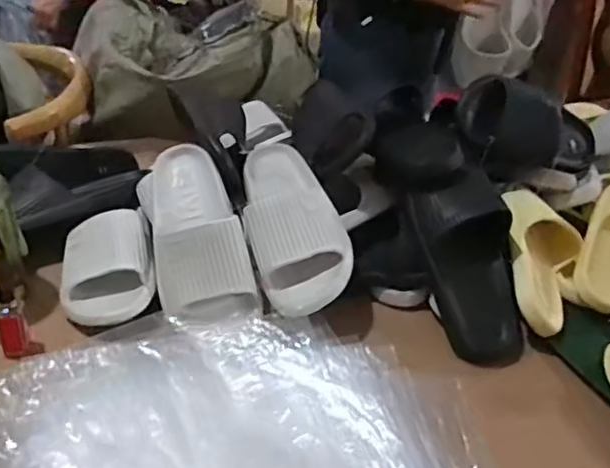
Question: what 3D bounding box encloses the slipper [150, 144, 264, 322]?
[{"bbox_3d":[-0.138,-0.004,0.778,0.110,0.071,0.281,-8,50,-19],"label":"slipper"}]

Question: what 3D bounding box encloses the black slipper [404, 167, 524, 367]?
[{"bbox_3d":[0.211,0.041,0.784,0.110,0.070,0.247,-6,77,-17],"label":"black slipper"}]

